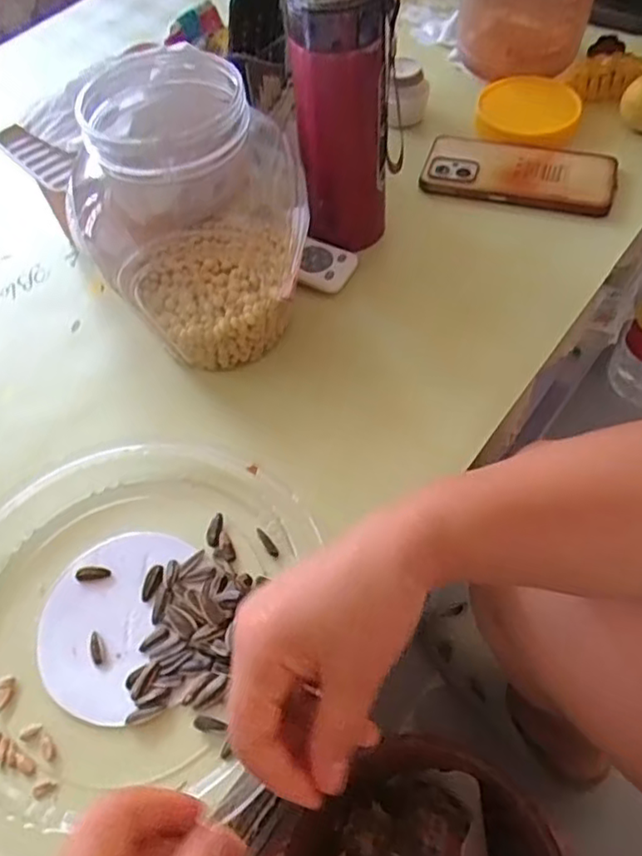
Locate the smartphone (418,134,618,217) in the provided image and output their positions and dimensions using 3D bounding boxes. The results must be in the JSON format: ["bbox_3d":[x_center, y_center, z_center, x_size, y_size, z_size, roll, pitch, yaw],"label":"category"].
[{"bbox_3d":[0.172,-0.224,0.556,0.160,0.010,0.072,14,59,13],"label":"smartphone"}]

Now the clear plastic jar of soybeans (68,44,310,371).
[{"bbox_3d":[-0.087,-0.136,0.421,0.133,0.175,0.125,-2,57,3],"label":"clear plastic jar of soybeans"}]

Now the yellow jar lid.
[{"bbox_3d":[0.191,-0.294,0.584,0.090,0.015,0.086,15,59,13],"label":"yellow jar lid"}]

